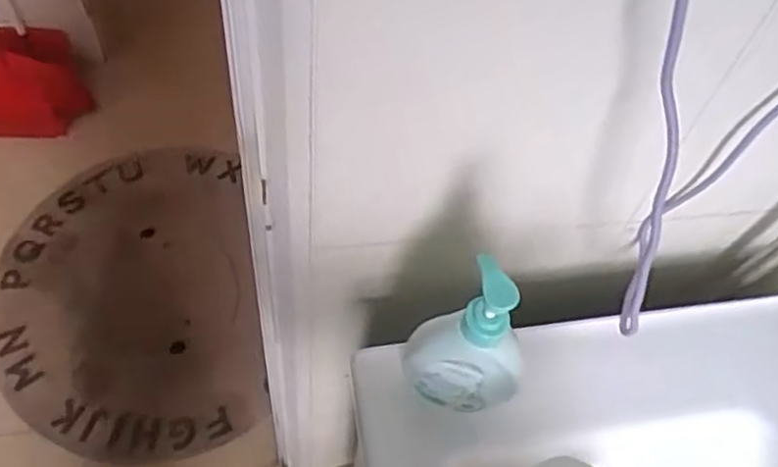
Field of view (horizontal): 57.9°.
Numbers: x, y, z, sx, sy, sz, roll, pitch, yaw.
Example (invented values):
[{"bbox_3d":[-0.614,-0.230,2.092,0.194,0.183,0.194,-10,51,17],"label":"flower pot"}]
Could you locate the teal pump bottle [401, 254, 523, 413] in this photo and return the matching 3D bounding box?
[{"bbox_3d":[0.063,0.082,0.527,0.091,0.199,0.054,21,57,7],"label":"teal pump bottle"}]

